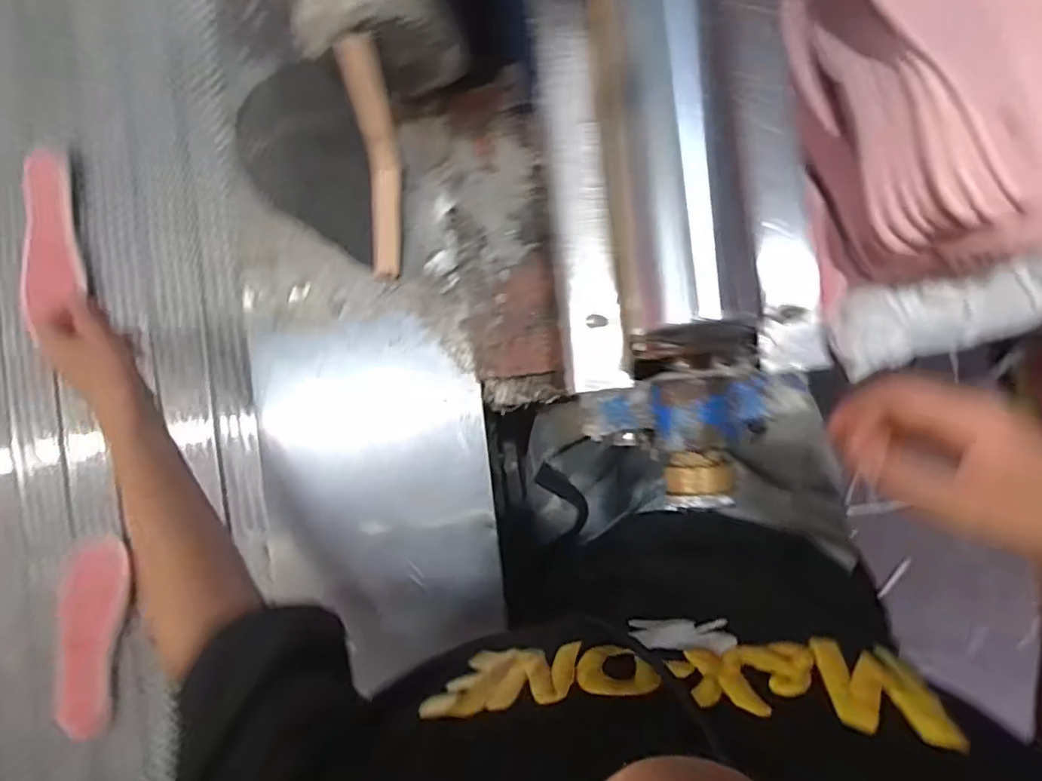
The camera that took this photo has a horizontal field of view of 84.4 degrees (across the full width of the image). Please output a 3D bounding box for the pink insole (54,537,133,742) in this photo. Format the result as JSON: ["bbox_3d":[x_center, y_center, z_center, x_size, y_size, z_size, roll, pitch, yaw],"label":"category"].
[{"bbox_3d":[-0.502,0.280,0.663,0.078,0.016,0.237,12,97,4],"label":"pink insole"}]

